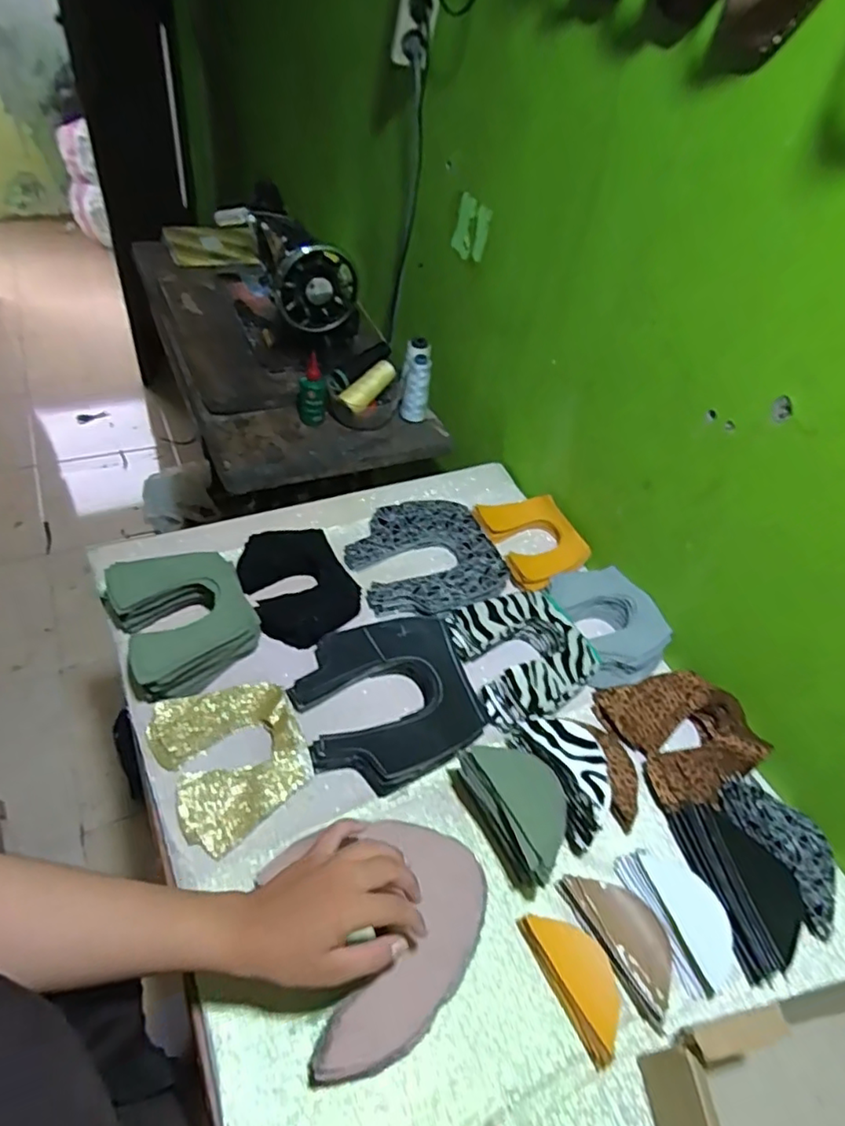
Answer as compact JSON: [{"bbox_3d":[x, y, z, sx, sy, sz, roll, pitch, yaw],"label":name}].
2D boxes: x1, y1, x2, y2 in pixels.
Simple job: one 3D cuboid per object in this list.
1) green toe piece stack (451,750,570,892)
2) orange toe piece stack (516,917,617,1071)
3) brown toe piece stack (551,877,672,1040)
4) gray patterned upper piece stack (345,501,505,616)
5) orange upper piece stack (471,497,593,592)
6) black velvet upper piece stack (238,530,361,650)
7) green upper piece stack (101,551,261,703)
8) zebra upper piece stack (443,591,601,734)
[{"bbox_3d":[0.092,0.229,0.578,0.066,0.073,0.133,-17,53,-25],"label":"green toe piece stack"},{"bbox_3d":[0.134,0.350,0.521,0.049,0.022,0.111,-18,53,-25],"label":"orange toe piece stack"},{"bbox_3d":[0.183,0.332,0.549,0.061,0.016,0.124,-19,54,-26],"label":"brown toe piece stack"},{"bbox_3d":[0.005,-0.007,0.828,0.192,0.020,0.195,-10,50,-19],"label":"gray patterned upper piece stack"},{"bbox_3d":[0.161,-0.035,0.882,0.134,0.024,0.160,-14,52,-22],"label":"orange upper piece stack"},{"bbox_3d":[-0.159,0.022,0.771,0.120,0.041,0.165,-18,54,-25],"label":"black velvet upper piece stack"},{"bbox_3d":[-0.273,0.060,0.694,0.142,0.044,0.171,-19,54,-26],"label":"green upper piece stack"},{"bbox_3d":[0.124,0.104,0.720,0.149,0.033,0.160,-12,51,-20],"label":"zebra upper piece stack"}]

